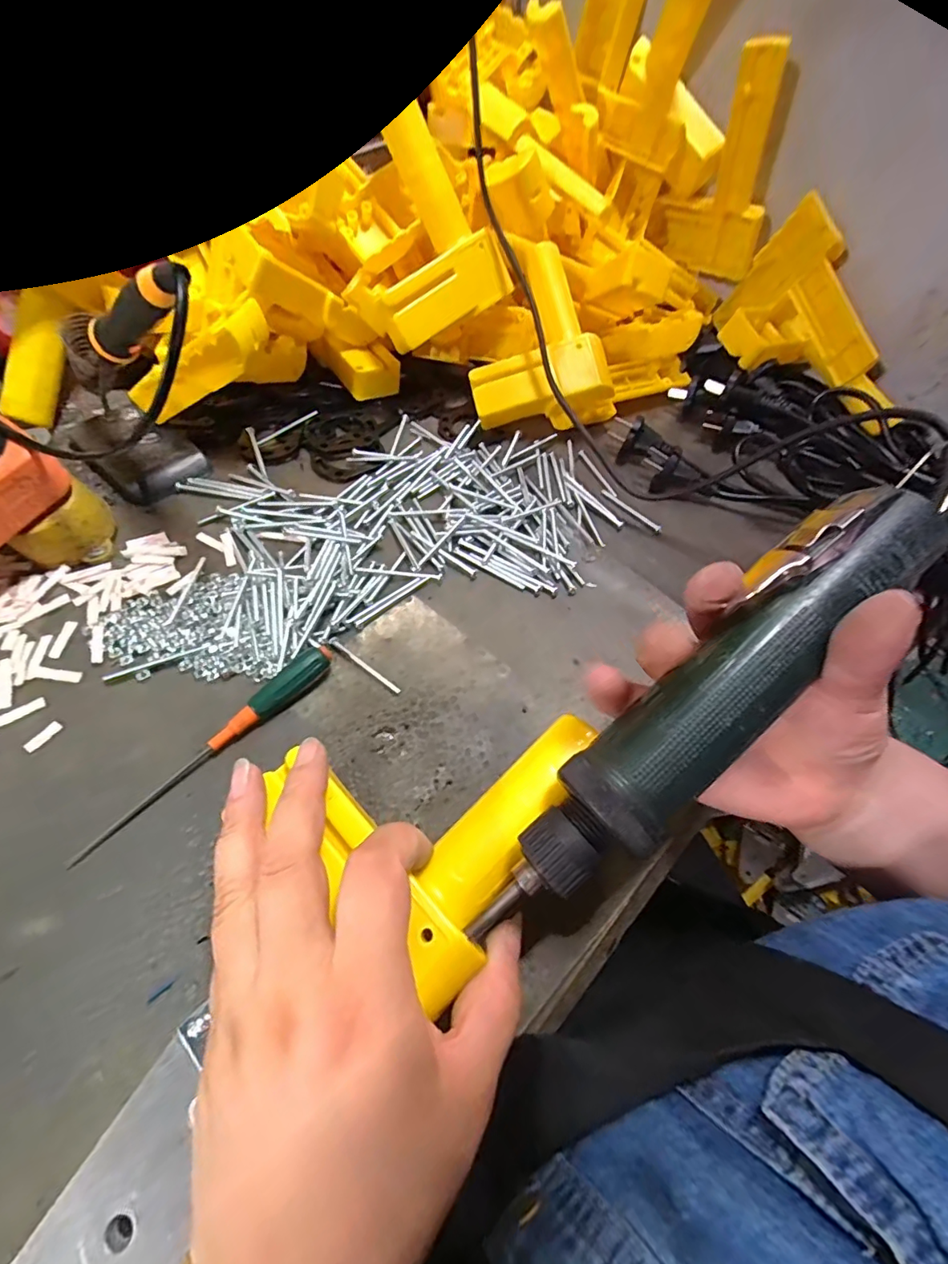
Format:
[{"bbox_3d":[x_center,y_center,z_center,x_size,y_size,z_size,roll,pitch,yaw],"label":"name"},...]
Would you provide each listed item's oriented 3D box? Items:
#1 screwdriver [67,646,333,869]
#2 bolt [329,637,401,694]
[{"bbox_3d":[-0.132,0.058,0.259,0.014,0.017,0.144,38,62,18],"label":"screwdriver"},{"bbox_3d":[-0.064,0.019,0.293,0.055,0.004,0.004,37,61,17],"label":"bolt"}]

